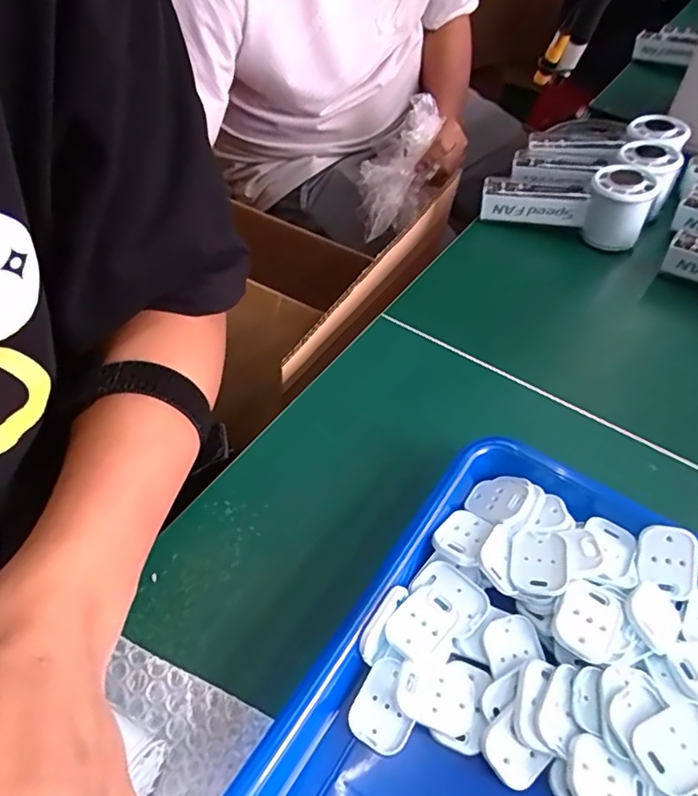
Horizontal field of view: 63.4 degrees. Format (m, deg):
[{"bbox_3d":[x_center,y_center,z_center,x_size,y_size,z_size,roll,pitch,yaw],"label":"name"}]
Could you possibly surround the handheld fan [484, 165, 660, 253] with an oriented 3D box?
[{"bbox_3d":[0.210,-0.197,0.547,0.150,0.061,0.053,20,54,14],"label":"handheld fan"}]

